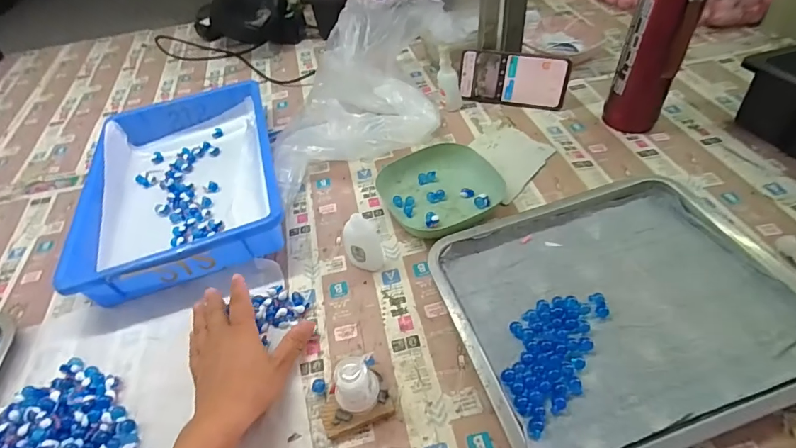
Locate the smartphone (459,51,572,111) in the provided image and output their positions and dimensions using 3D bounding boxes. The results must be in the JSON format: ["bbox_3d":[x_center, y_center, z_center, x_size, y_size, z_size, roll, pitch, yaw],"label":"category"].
[{"bbox_3d":[0.179,-0.225,0.676,0.162,0.076,0.008,10,27,14],"label":"smartphone"}]

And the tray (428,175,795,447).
[{"bbox_3d":[0.224,0.070,0.424,0.333,0.027,0.262,-16,49,-10],"label":"tray"}]

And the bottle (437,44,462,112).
[{"bbox_3d":[0.082,-0.228,0.679,0.036,0.098,0.028,4,48,7],"label":"bottle"}]

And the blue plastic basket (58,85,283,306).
[{"bbox_3d":[-0.300,-0.073,0.604,0.245,0.066,0.374,-16,49,-10],"label":"blue plastic basket"}]

